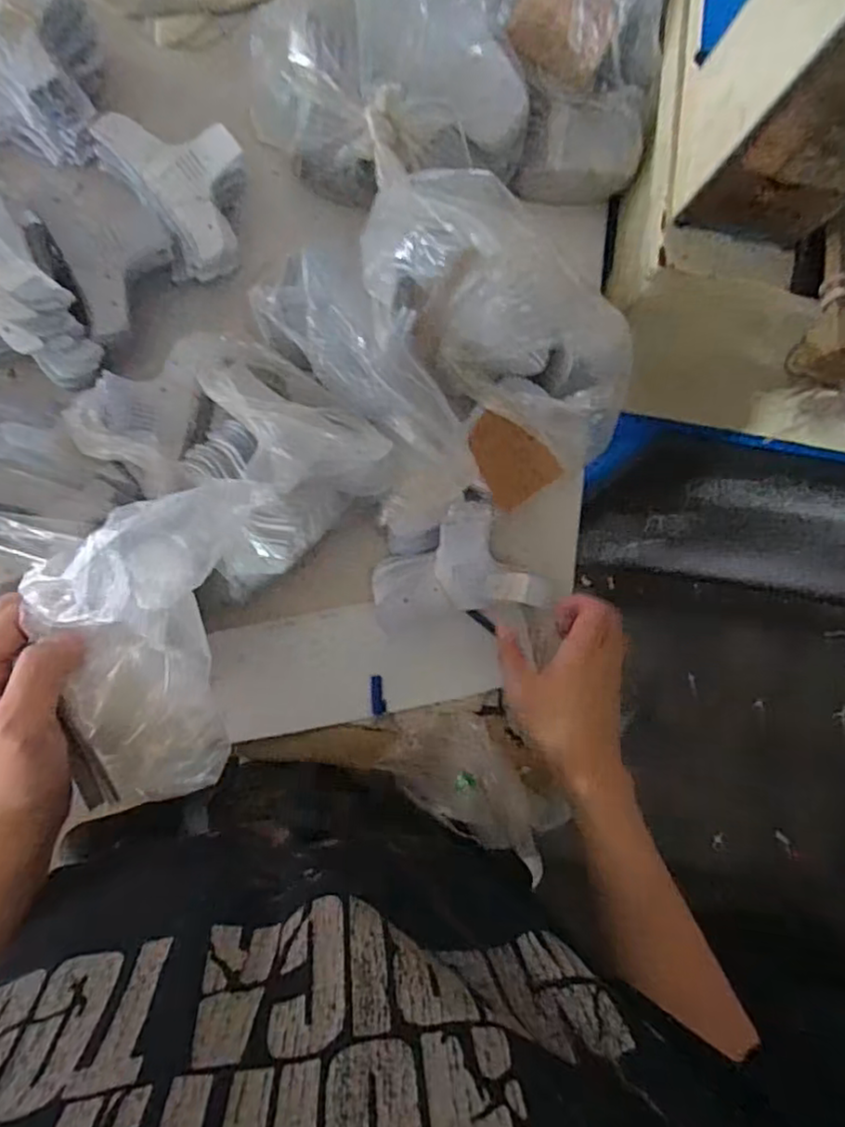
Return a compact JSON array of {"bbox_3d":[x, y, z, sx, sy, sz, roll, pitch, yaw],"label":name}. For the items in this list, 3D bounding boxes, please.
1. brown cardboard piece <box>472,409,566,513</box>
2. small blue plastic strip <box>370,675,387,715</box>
[{"bbox_3d":[0.073,-0.092,0.566,0.060,0.009,0.080,-41,91,11],"label":"brown cardboard piece"},{"bbox_3d":[-0.039,0.116,0.567,0.013,0.010,0.033,-5,87,-7],"label":"small blue plastic strip"}]

